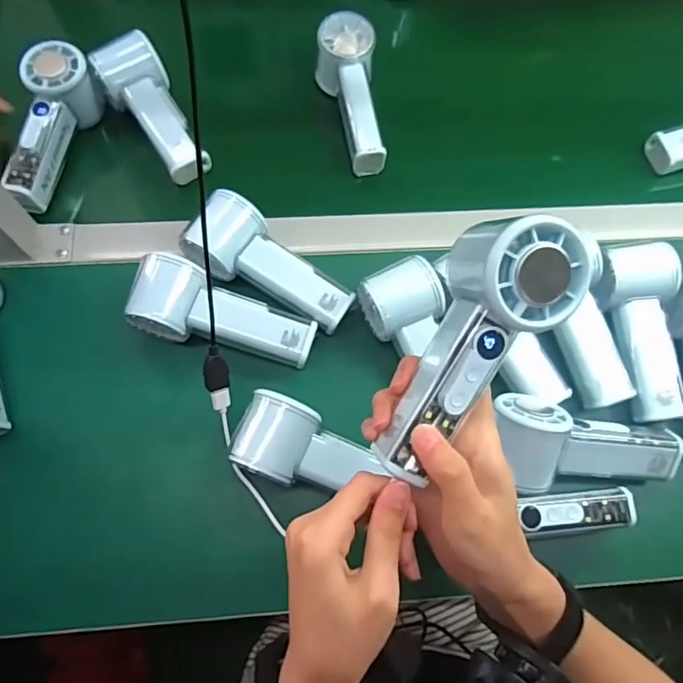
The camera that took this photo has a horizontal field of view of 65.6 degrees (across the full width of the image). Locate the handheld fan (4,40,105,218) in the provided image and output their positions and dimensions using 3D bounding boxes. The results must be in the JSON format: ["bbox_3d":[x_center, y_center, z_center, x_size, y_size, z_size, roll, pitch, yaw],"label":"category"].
[{"bbox_3d":[-0.278,-0.197,0.488,0.056,0.051,0.149,17,71,4],"label":"handheld fan"}]

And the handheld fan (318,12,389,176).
[{"bbox_3d":[0.008,-0.242,0.520,0.056,0.053,0.146,-3,70,-4],"label":"handheld fan"}]

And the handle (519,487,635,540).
[{"bbox_3d":[0.173,0.126,0.391,0.087,0.023,0.028,-5,71,-4],"label":"handle"}]

